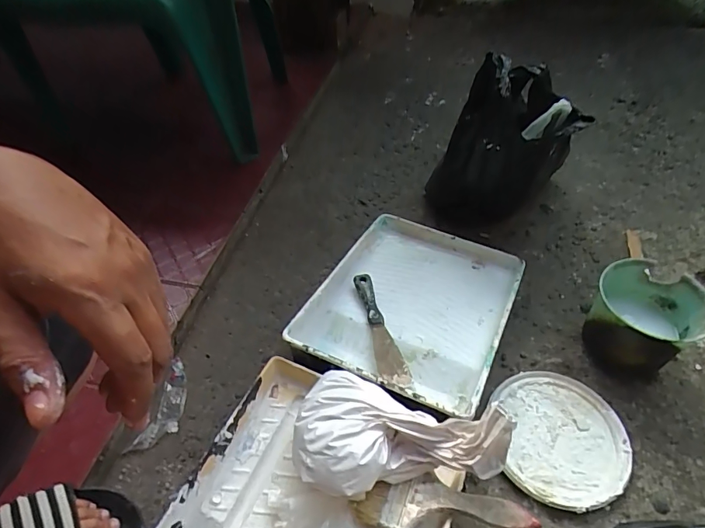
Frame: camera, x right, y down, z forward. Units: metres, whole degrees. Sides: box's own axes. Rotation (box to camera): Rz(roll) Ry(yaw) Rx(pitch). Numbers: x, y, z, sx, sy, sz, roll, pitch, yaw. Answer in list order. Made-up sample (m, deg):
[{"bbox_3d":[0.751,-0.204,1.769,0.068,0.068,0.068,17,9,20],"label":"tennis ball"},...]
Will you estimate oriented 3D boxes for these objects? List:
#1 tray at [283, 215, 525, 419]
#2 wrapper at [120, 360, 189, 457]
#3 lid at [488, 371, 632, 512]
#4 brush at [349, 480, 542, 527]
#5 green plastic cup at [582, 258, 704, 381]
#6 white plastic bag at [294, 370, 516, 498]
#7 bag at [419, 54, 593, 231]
[{"bbox_3d":[0.098,0.055,0.717,0.297,0.077,0.375,20,49,19],"label":"tray"},{"bbox_3d":[-0.274,0.209,0.645,0.053,0.010,0.142,6,47,9],"label":"wrapper"},{"bbox_3d":[0.282,0.230,0.587,0.163,0.011,0.179,0,46,1],"label":"lid"},{"bbox_3d":[0.091,0.262,0.470,0.194,0.012,0.048,-11,41,24],"label":"brush"},{"bbox_3d":[0.412,0.086,0.634,0.136,0.124,0.130,0,46,0],"label":"green plastic cup"},{"bbox_3d":[0.050,0.189,0.495,0.248,0.102,0.143,-2,43,22],"label":"white plastic bag"},{"bbox_3d":[0.262,-0.200,0.780,0.224,0.316,0.118,14,47,14],"label":"bag"}]

